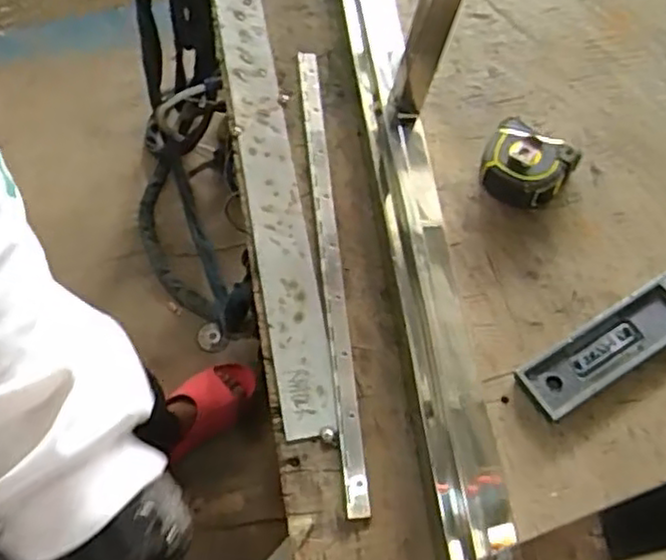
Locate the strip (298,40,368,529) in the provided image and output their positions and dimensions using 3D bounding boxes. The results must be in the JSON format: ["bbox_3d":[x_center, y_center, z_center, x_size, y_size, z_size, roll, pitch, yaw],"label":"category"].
[{"bbox_3d":[-0.003,-0.028,0.602,0.017,0.007,0.438,-6,62,-2],"label":"strip"}]

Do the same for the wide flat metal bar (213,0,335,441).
[{"bbox_3d":[-0.078,-0.188,0.686,0.049,0.006,0.677,-10,62,-4],"label":"wide flat metal bar"}]

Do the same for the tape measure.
[{"bbox_3d":[0.168,-0.099,0.615,0.071,0.034,0.062,28,66,15],"label":"tape measure"}]

